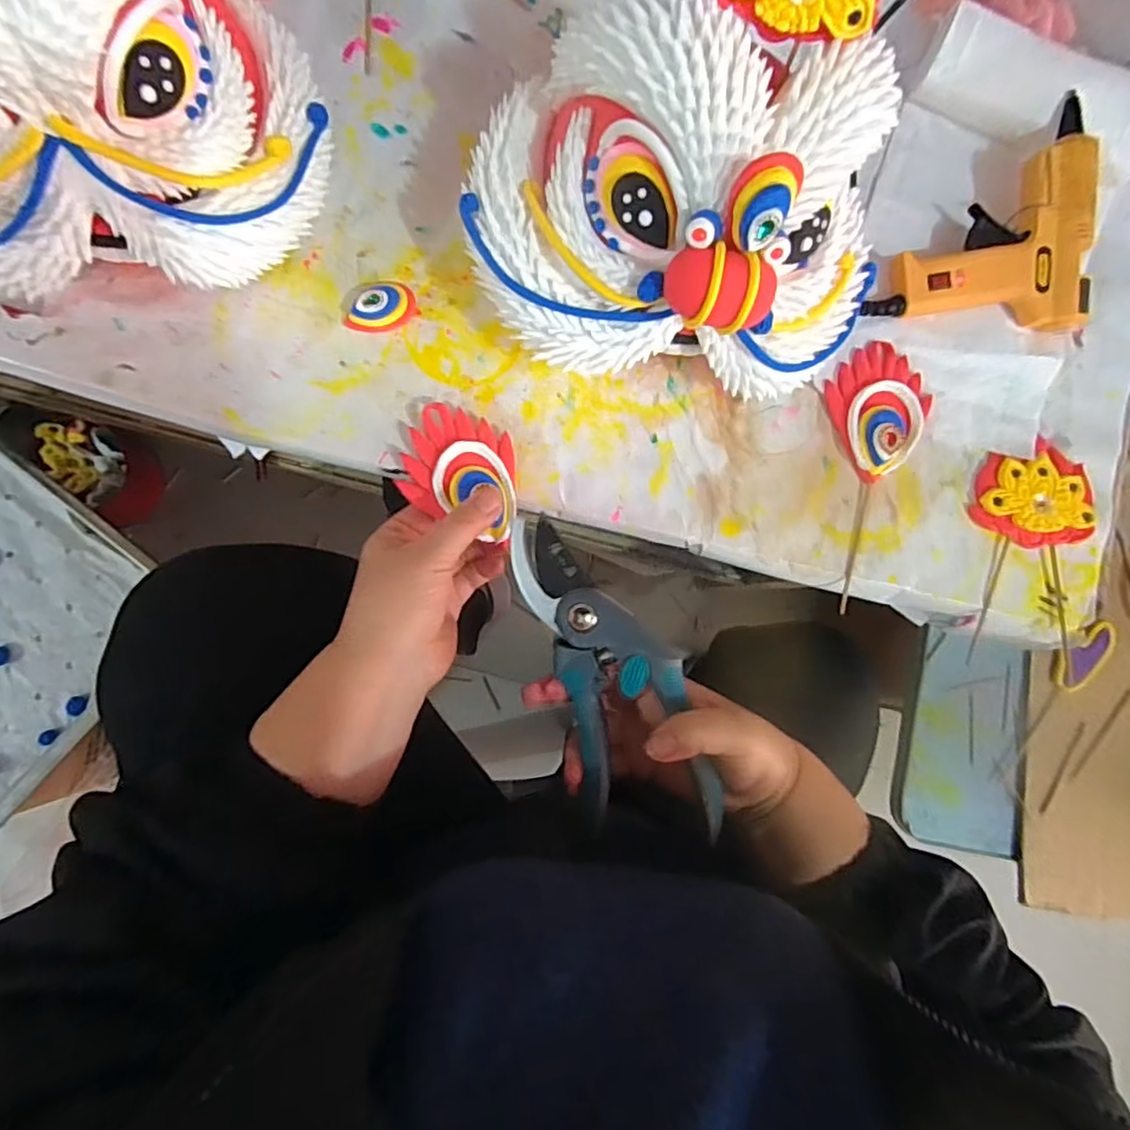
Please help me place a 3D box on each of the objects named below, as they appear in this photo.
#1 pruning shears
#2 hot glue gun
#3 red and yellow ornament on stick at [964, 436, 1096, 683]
[{"bbox_3d":[0.022,0.064,0.344,0.075,0.025,0.191,-26,88,-6],"label":"pruning shears"},{"bbox_3d":[0.278,-0.231,0.411,0.129,0.034,0.141,6,86,-5],"label":"hot glue gun"},{"bbox_3d":[0.307,-0.010,0.413,0.078,0.014,0.144,5,86,-5],"label":"red and yellow ornament on stick"}]

